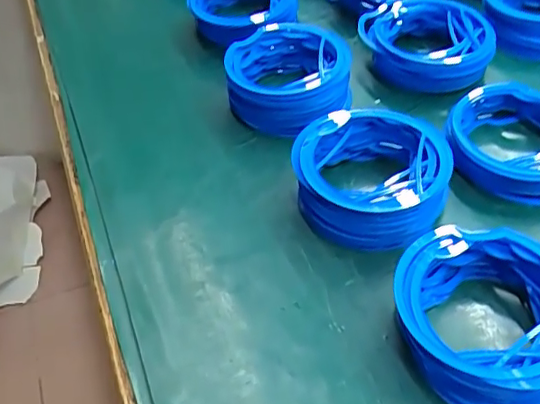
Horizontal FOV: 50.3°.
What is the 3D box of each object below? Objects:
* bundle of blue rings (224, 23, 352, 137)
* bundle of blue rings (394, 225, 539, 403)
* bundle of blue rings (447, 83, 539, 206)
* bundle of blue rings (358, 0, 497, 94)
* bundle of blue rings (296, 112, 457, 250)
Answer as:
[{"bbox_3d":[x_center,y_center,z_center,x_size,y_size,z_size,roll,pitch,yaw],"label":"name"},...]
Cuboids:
[{"bbox_3d":[0.015,-0.099,0.471,0.100,0.045,0.094,1,47,5],"label":"bundle of blue rings"},{"bbox_3d":[0.120,0.063,0.315,0.102,0.037,0.101,6,47,9],"label":"bundle of blue rings"},{"bbox_3d":[0.181,-0.046,0.418,0.098,0.030,0.095,12,49,15],"label":"bundle of blue rings"},{"bbox_3d":[0.133,-0.135,0.498,0.109,0.038,0.099,0,47,4],"label":"bundle of blue rings"},{"bbox_3d":[0.068,-0.018,0.392,0.102,0.040,0.099,3,47,7],"label":"bundle of blue rings"}]

